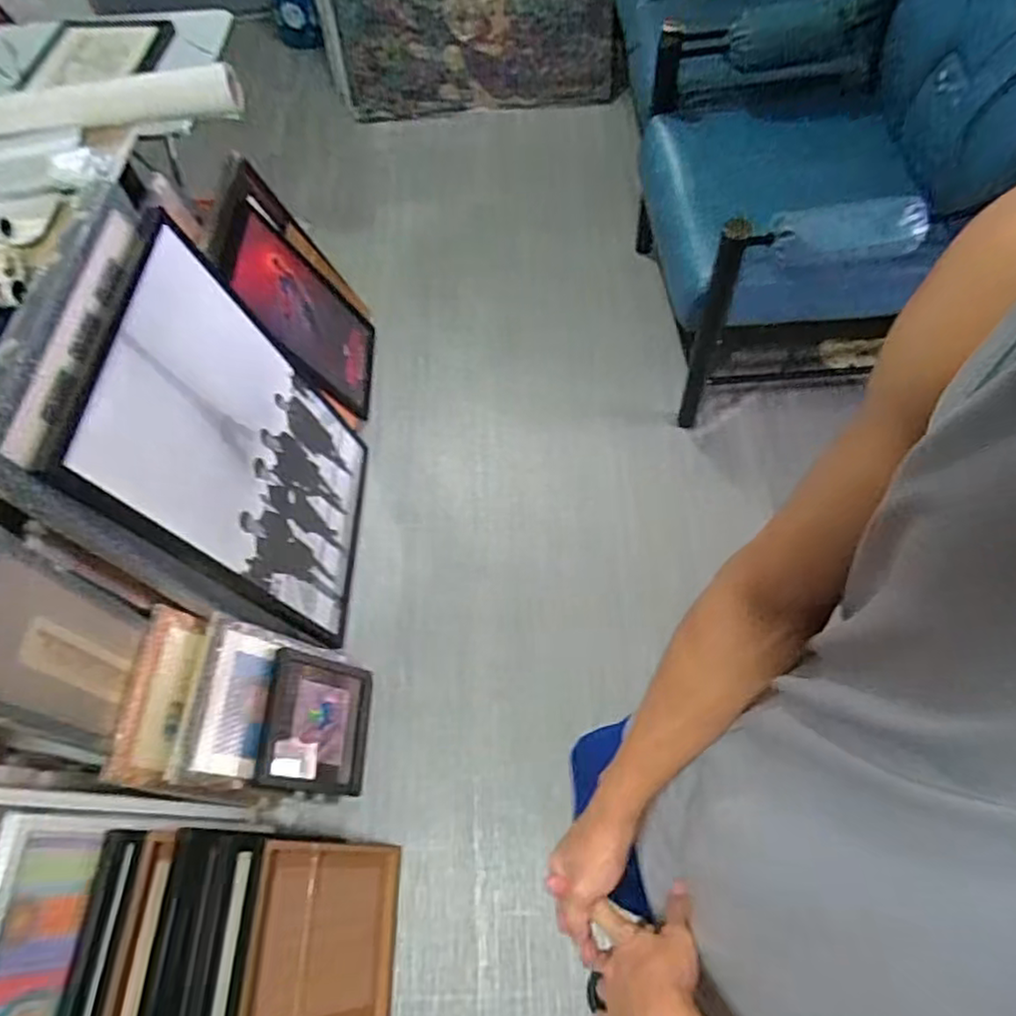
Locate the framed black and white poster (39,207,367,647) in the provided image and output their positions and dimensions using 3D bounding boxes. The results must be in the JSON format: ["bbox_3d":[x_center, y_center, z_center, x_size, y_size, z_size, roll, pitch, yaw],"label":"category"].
[{"bbox_3d":[-0.501,-0.117,1.304,0.046,0.738,0.592,-10,60,19],"label":"framed black and white poster"}]

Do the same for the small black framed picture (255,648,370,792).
[{"bbox_3d":[-0.374,0.423,1.301,0.020,0.226,0.253,-27,50,40],"label":"small black framed picture"}]

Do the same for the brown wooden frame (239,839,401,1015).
[{"bbox_3d":[-0.289,0.704,1.076,0.041,0.283,0.277,-29,51,33],"label":"brown wooden frame"}]

